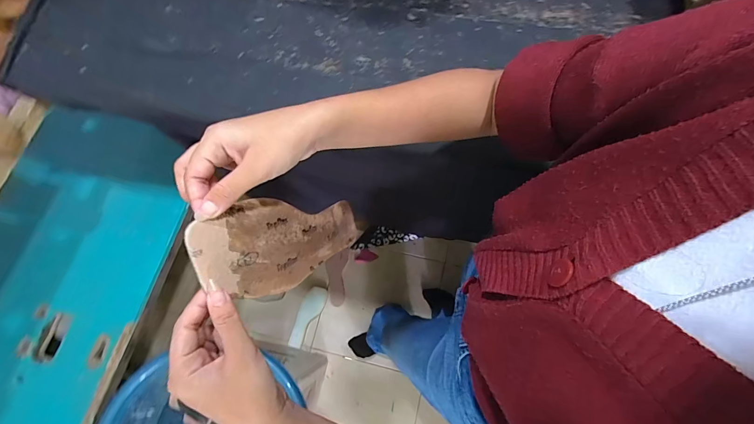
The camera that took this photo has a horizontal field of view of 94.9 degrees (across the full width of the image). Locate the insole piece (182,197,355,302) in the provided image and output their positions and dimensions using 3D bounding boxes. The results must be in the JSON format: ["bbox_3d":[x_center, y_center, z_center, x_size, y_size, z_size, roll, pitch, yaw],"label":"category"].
[{"bbox_3d":[-0.077,0.030,0.356,0.014,0.241,0.082,-8,88,25],"label":"insole piece"}]

